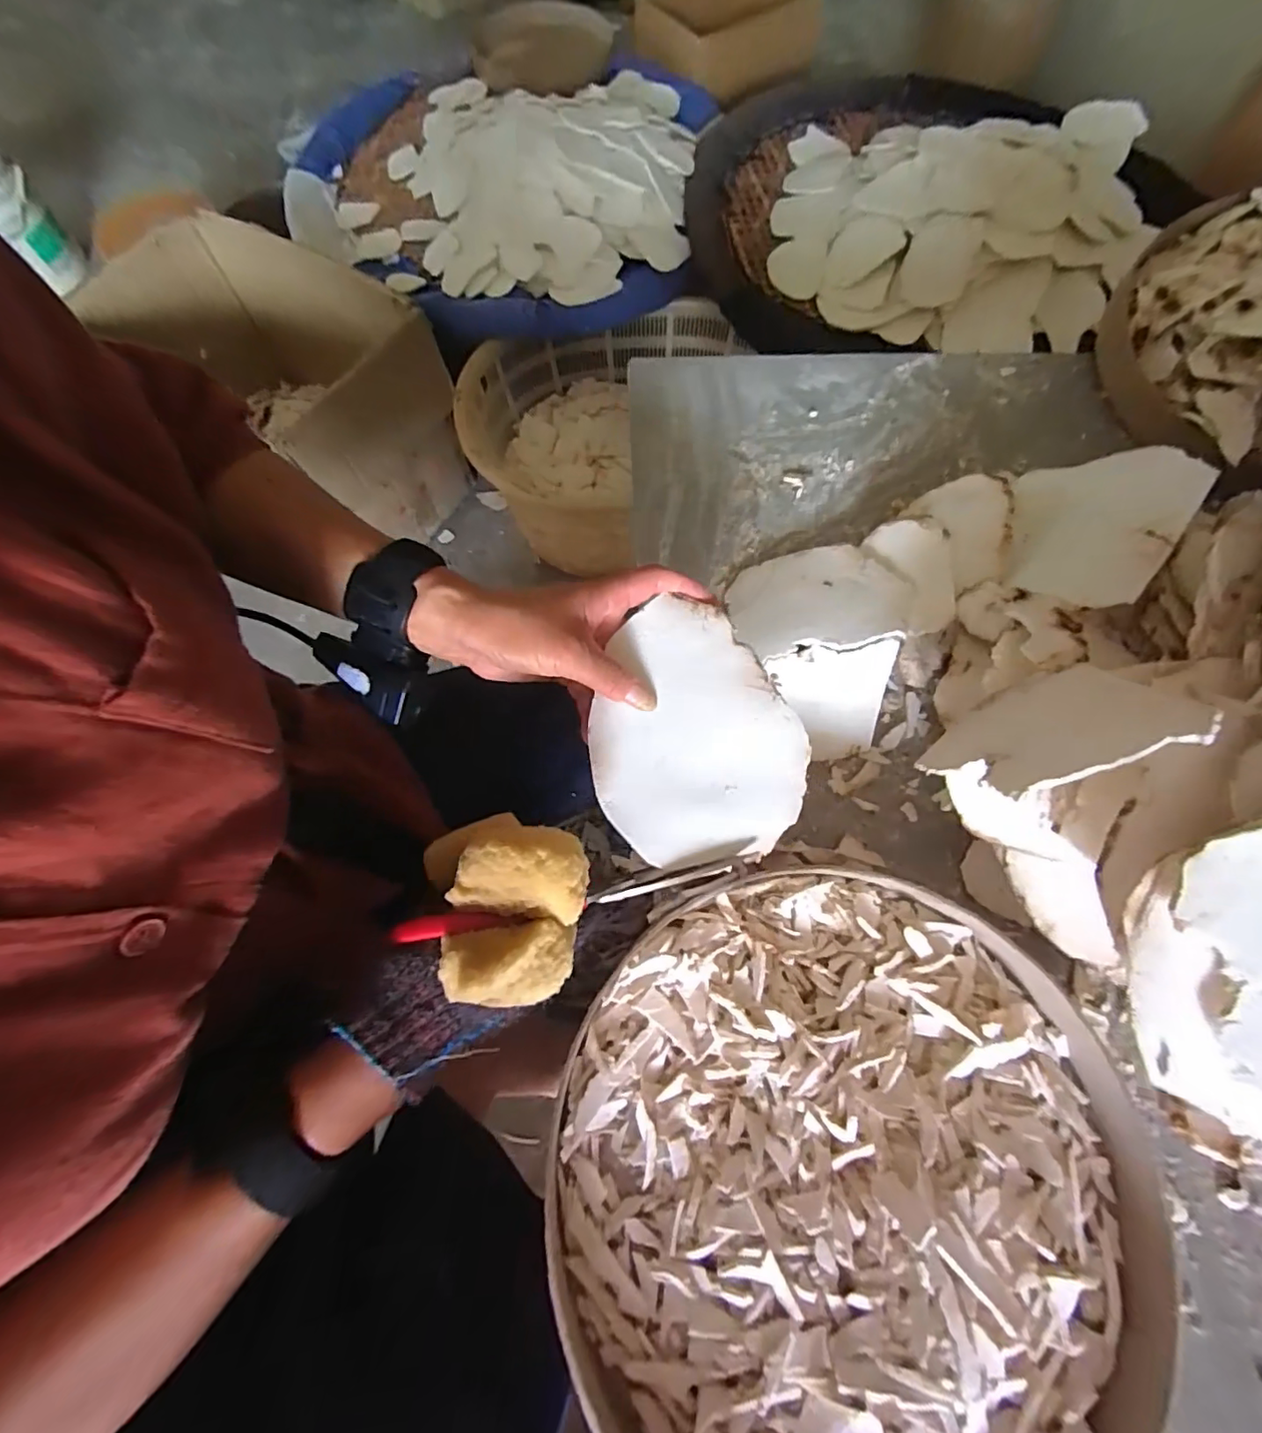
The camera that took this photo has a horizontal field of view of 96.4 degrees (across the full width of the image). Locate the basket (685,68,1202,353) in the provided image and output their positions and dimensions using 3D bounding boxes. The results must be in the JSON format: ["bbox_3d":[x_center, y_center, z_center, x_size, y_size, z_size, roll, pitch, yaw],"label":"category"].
[{"bbox_3d":[0.507,-0.938,1.006,0.791,0.166,0.708,19,70,9],"label":"basket"}]

